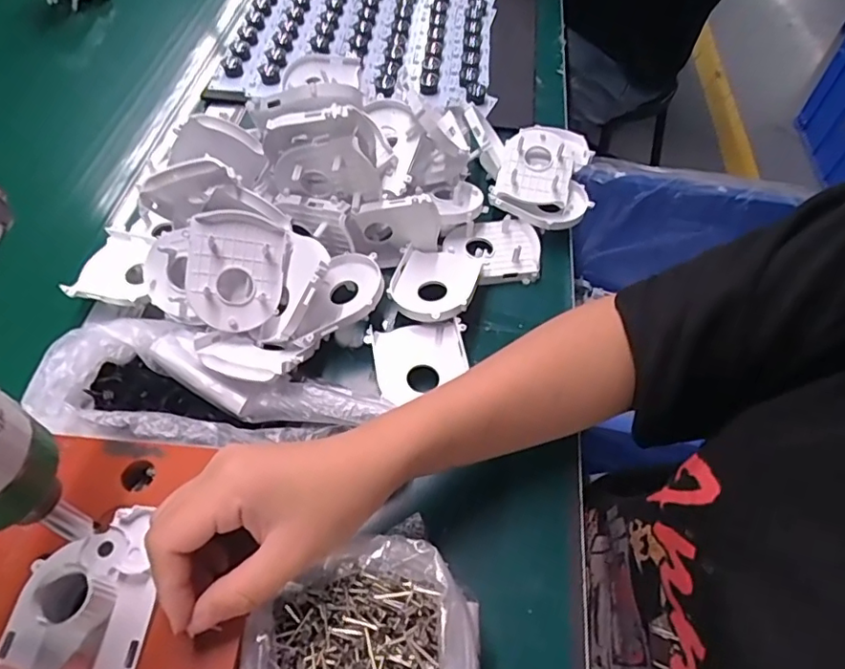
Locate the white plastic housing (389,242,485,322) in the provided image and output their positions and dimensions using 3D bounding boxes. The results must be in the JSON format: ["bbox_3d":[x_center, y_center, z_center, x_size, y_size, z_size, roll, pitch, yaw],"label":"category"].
[{"bbox_3d":[0.009,-0.042,0.451,0.067,0.026,0.084,13,56,7],"label":"white plastic housing"}]

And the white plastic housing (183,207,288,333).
[{"bbox_3d":[-0.132,-0.044,0.400,0.065,0.013,0.079,9,87,-19],"label":"white plastic housing"}]

